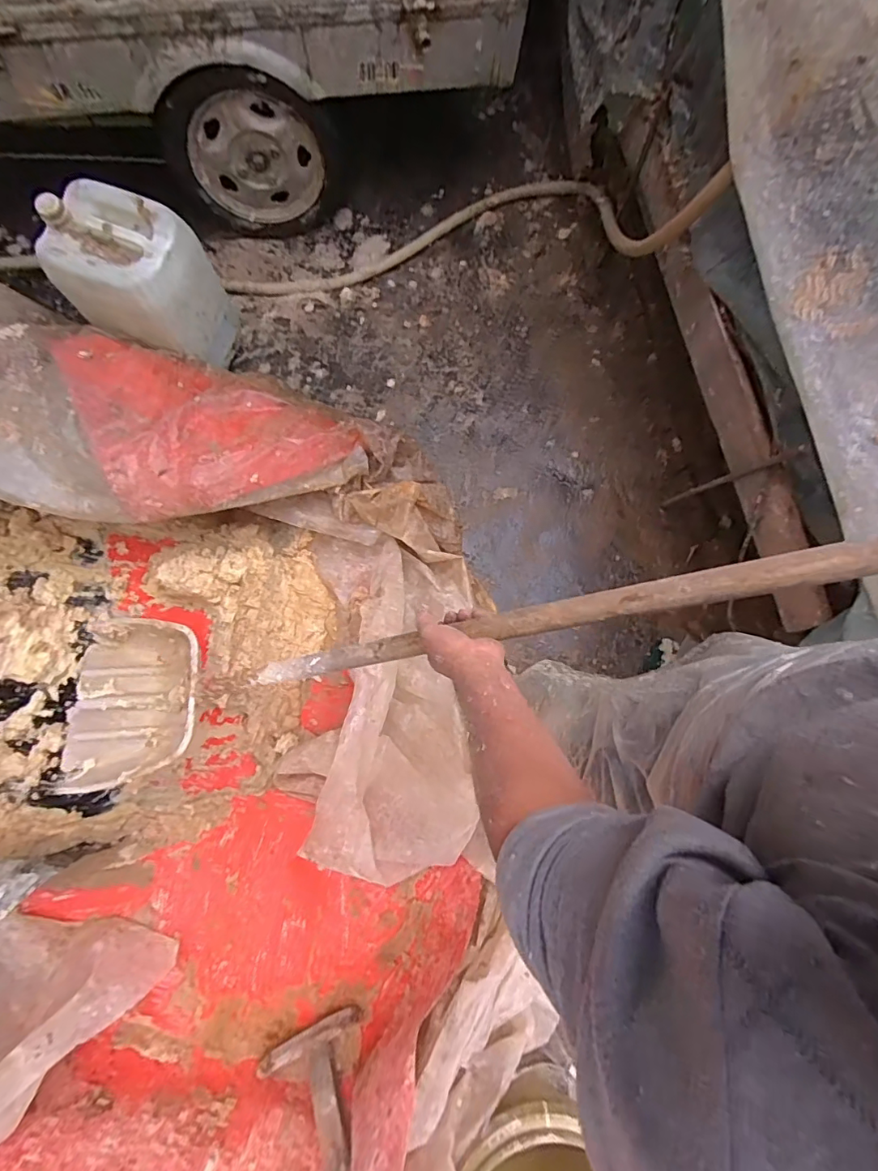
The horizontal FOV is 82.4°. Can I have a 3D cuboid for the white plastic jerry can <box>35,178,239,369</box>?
[{"bbox_3d":[-0.682,-0.690,1.181,0.271,0.323,0.236,14,83,0],"label":"white plastic jerry can"}]

